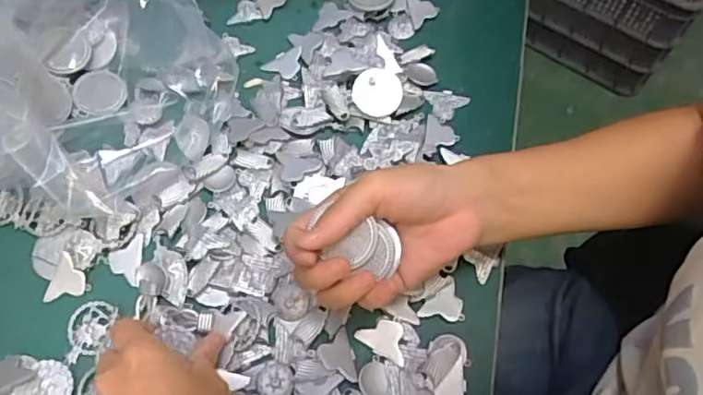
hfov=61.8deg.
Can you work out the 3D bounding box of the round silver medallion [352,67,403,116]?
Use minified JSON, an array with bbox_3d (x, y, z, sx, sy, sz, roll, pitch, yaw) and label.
[{"bbox_3d":[0.020,-0.082,0.456,0.038,0.010,0.036,0,93,-7],"label":"round silver medallion"}]

